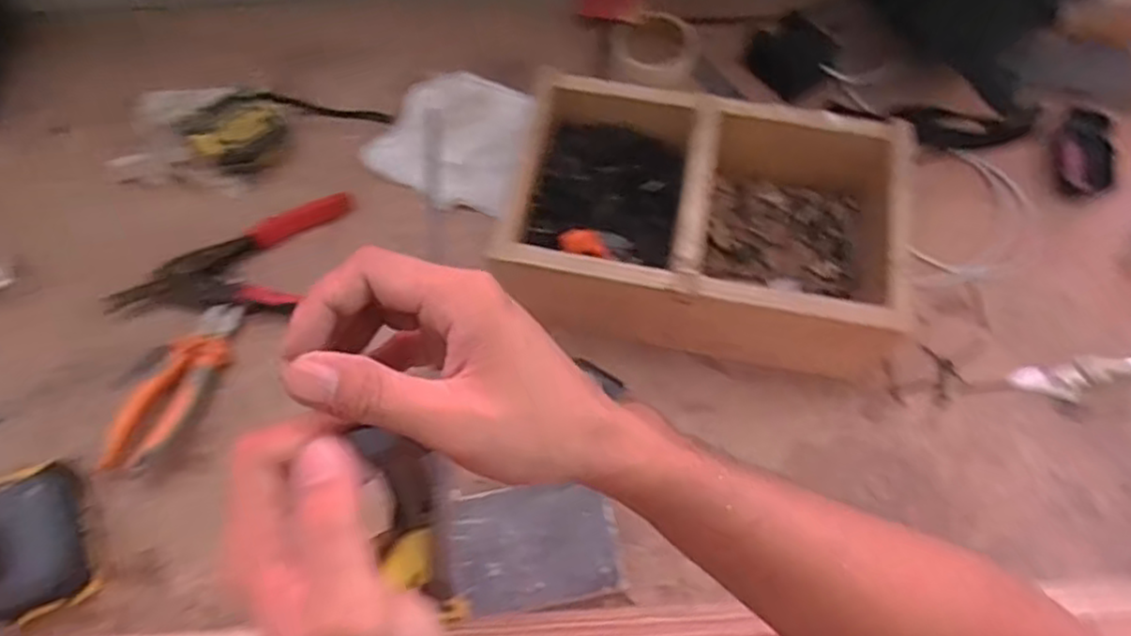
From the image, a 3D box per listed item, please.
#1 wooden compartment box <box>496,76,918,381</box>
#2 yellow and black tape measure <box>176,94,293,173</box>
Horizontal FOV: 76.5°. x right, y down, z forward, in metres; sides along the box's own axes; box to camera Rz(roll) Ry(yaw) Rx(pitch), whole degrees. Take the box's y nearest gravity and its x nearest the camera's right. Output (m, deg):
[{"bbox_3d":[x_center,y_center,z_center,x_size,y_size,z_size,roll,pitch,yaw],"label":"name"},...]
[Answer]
[{"bbox_3d":[0.135,-0.090,0.659,0.361,0.118,0.210,11,65,4],"label":"wooden compartment box"},{"bbox_3d":[-0.337,-0.189,0.748,0.093,0.057,0.061,-39,71,-17],"label":"yellow and black tape measure"}]

